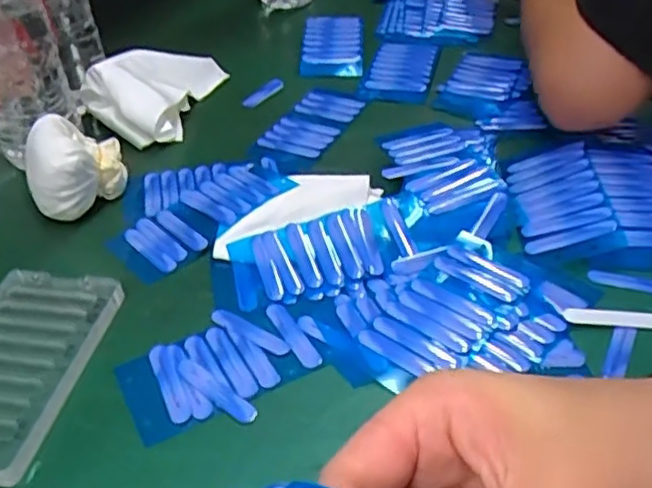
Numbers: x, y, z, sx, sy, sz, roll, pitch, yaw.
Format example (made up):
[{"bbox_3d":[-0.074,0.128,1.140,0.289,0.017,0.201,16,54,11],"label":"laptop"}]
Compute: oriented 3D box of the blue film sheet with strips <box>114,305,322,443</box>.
[{"bbox_3d":[-0.052,0.061,0.343,0.095,0.004,0.064,-22,43,-21],"label":"blue film sheet with strips"}]

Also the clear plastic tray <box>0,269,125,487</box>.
[{"bbox_3d":[-0.155,0.061,0.344,0.074,0.013,0.123,4,40,9],"label":"clear plastic tray"}]

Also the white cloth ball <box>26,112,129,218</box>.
[{"bbox_3d":[-0.161,-0.048,0.440,0.059,0.057,0.049,-19,42,-18],"label":"white cloth ball"}]

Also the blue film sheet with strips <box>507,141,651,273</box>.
[{"bbox_3d":[0.164,-0.028,0.414,0.093,0.019,0.101,4,40,9],"label":"blue film sheet with strips"}]

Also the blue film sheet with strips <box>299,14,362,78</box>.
[{"bbox_3d":[0.006,-0.182,0.615,0.055,0.025,0.086,1,39,5],"label":"blue film sheet with strips"}]

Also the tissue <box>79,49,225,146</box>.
[{"bbox_3d":[-0.139,-0.130,0.553,0.076,0.052,0.130,7,41,13],"label":"tissue"}]

